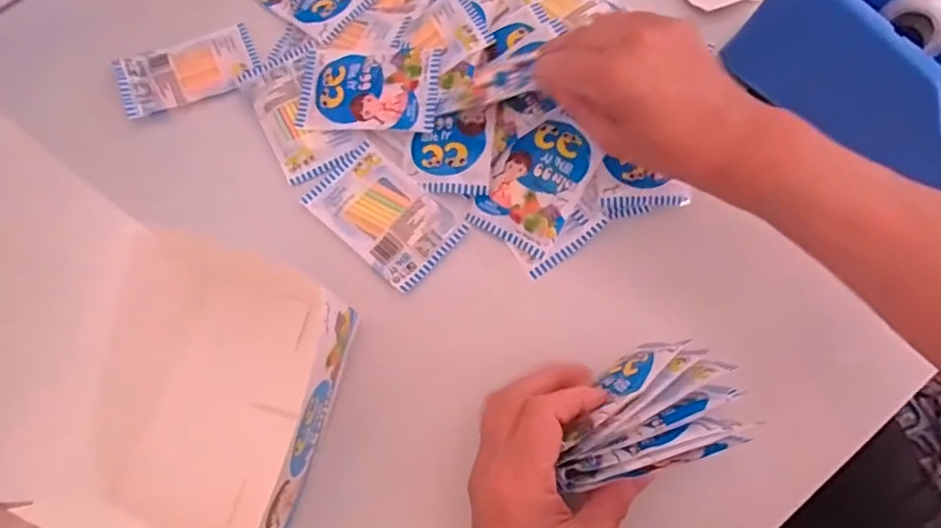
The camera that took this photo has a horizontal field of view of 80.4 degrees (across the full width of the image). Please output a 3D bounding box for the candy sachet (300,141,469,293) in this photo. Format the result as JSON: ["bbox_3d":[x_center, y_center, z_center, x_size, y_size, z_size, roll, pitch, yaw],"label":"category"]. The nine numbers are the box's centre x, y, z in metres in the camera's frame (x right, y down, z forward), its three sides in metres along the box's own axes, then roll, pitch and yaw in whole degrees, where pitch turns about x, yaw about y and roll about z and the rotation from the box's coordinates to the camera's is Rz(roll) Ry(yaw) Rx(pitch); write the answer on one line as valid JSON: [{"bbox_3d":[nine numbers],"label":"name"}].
[{"bbox_3d":[-0.060,-0.035,0.386,0.100,0.010,0.064,41,74,14],"label":"candy sachet"}]

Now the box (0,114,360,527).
[{"bbox_3d":[-0.137,0.050,0.250,0.111,0.192,0.144,14,70,5],"label":"box"}]

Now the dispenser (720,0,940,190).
[{"bbox_3d":[0.282,-0.127,0.367,0.195,0.086,0.070,39,73,13],"label":"dispenser"}]

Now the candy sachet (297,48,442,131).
[{"bbox_3d":[-0.074,-0.128,0.401,0.103,0.017,0.063,6,69,2],"label":"candy sachet"}]

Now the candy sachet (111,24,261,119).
[{"bbox_3d":[-0.216,-0.149,0.427,0.100,0.010,0.054,-22,71,-9],"label":"candy sachet"}]

